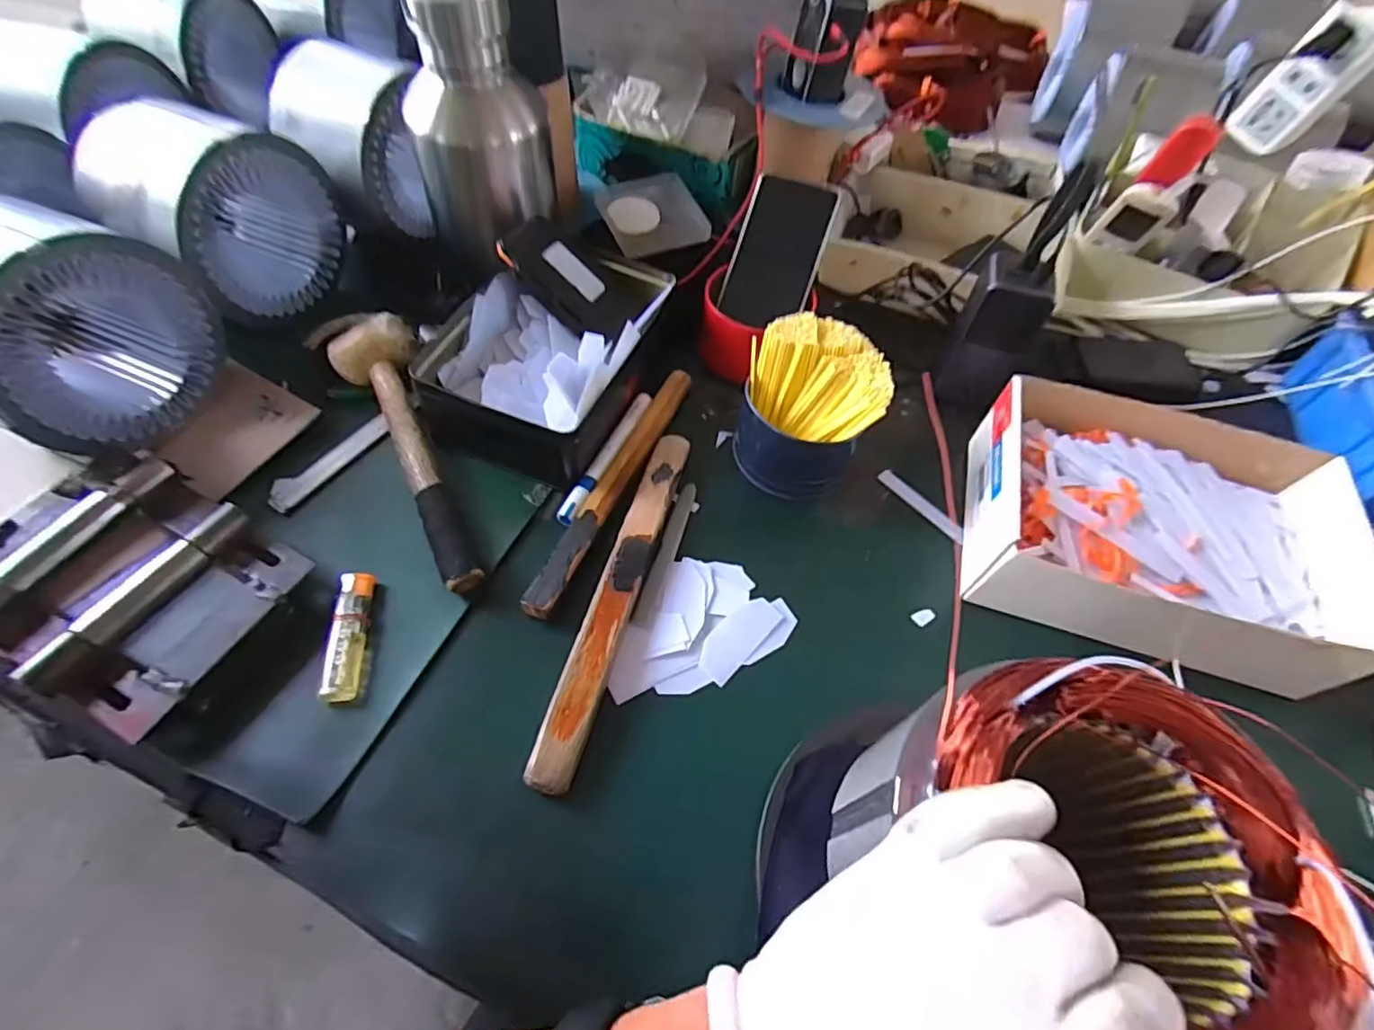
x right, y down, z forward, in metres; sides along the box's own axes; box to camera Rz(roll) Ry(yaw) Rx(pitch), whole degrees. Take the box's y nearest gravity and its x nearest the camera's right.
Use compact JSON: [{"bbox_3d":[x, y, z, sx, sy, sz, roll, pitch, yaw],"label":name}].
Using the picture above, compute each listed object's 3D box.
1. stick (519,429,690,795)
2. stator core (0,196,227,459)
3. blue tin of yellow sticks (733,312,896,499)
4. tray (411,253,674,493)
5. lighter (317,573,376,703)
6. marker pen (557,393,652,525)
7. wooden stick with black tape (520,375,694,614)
[{"bbox_3d":[-0.046,0.047,0.426,0.028,0.016,0.274,14,59,5],"label":"stick"},{"bbox_3d":[-0.452,-0.138,0.438,0.135,0.133,0.154,22,59,10],"label":"stator core"},{"bbox_3d":[0.094,-0.085,0.474,0.103,0.079,0.120,11,58,4],"label":"blue tin of yellow sticks"},{"bbox_3d":[-0.111,-0.148,0.513,0.152,0.062,0.220,20,59,9],"label":"tray"},{"bbox_3d":[-0.221,0.078,0.401,0.021,0.010,0.084,-3,58,-5],"label":"lighter"},{"bbox_3d":[-0.064,-0.050,0.498,0.015,0.013,0.148,21,59,10],"label":"marker pen"},{"bbox_3d":[-0.055,-0.029,0.483,0.023,0.019,0.255,21,59,10],"label":"wooden stick with black tape"}]

